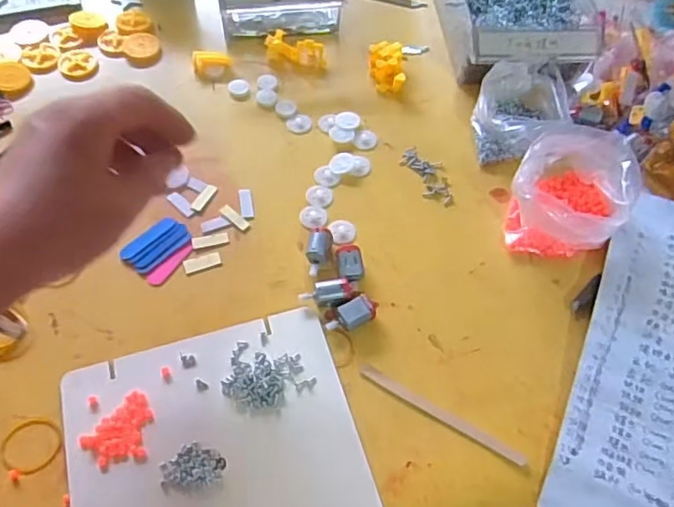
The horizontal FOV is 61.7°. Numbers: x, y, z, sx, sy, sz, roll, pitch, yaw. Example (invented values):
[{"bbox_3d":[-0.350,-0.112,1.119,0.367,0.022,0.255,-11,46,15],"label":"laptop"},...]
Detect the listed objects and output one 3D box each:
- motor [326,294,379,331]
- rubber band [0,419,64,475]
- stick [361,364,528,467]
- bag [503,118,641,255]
[{"bbox_3d":[0.011,0.046,0.406,0.036,0.016,0.019,-33,65,-20],"label":"motor"},{"bbox_3d":[-0.194,0.122,0.358,0.038,0.004,0.034,17,59,8],"label":"rubber band"},{"bbox_3d":[0.070,0.106,0.377,0.119,0.004,0.008,28,61,14],"label":"stick"},{"bbox_3d":[0.182,-0.045,0.444,0.089,0.060,0.102,40,65,20],"label":"bag"}]

